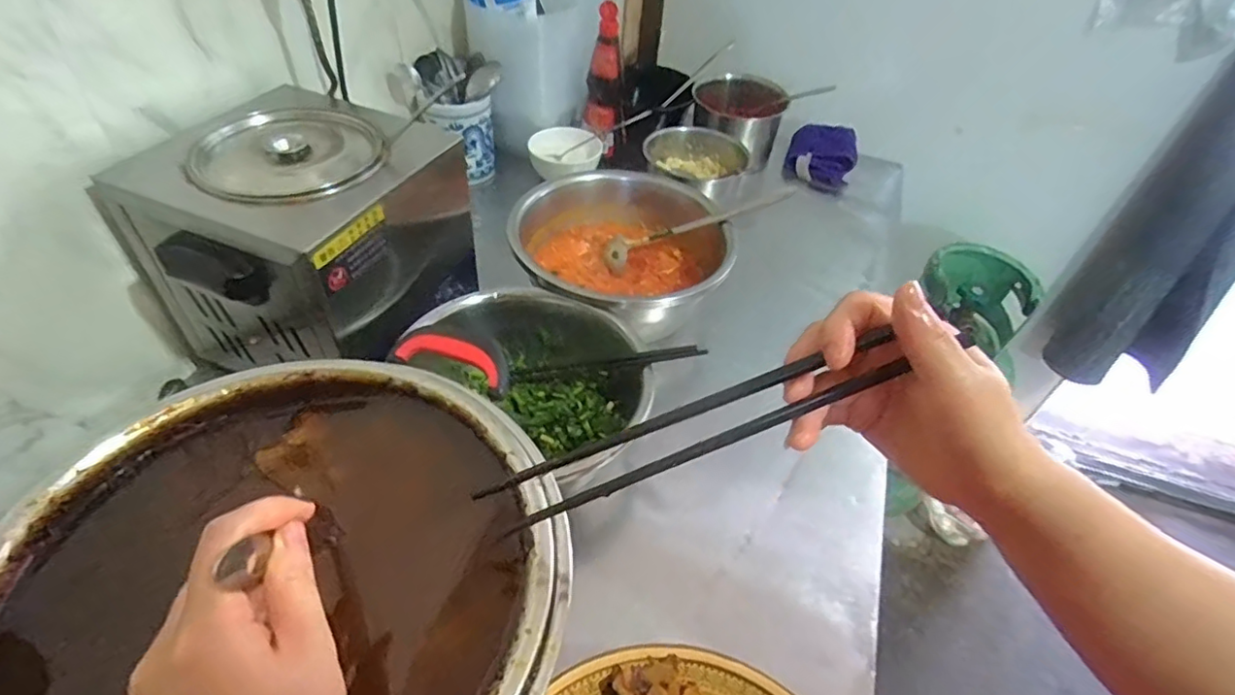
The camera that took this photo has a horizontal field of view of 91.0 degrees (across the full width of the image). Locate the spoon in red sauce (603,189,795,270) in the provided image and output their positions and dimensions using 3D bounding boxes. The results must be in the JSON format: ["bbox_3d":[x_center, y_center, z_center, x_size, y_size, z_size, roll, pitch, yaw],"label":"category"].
[{"bbox_3d":[0.091,-0.143,0.715,0.228,0.022,0.042,-16,44,17],"label":"spoon in red sauce"}]

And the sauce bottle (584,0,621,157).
[{"bbox_3d":[-0.019,-0.403,0.922,0.057,0.191,0.065,4,46,-3],"label":"sauce bottle"}]

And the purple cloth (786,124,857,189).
[{"bbox_3d":[0.336,-0.322,1.004,0.114,0.095,0.042,22,12,24],"label":"purple cloth"}]

